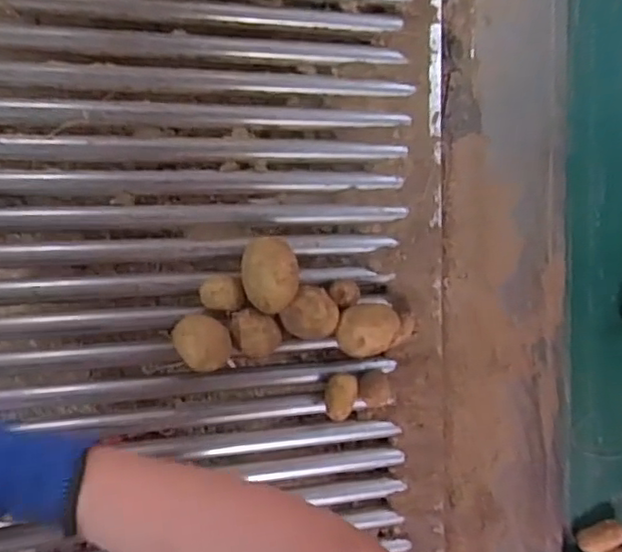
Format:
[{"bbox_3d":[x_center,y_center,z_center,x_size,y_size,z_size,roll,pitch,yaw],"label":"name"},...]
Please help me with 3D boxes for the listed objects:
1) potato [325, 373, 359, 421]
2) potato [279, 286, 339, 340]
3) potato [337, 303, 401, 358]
[{"bbox_3d":[0.024,0.098,0.526,0.025,0.033,0.037,11,92,-4],"label":"potato"},{"bbox_3d":[0.001,0.030,0.505,0.040,0.042,0.041,0,93,-4],"label":"potato"},{"bbox_3d":[0.047,0.043,0.515,0.051,0.048,0.039,-7,93,-3],"label":"potato"}]

